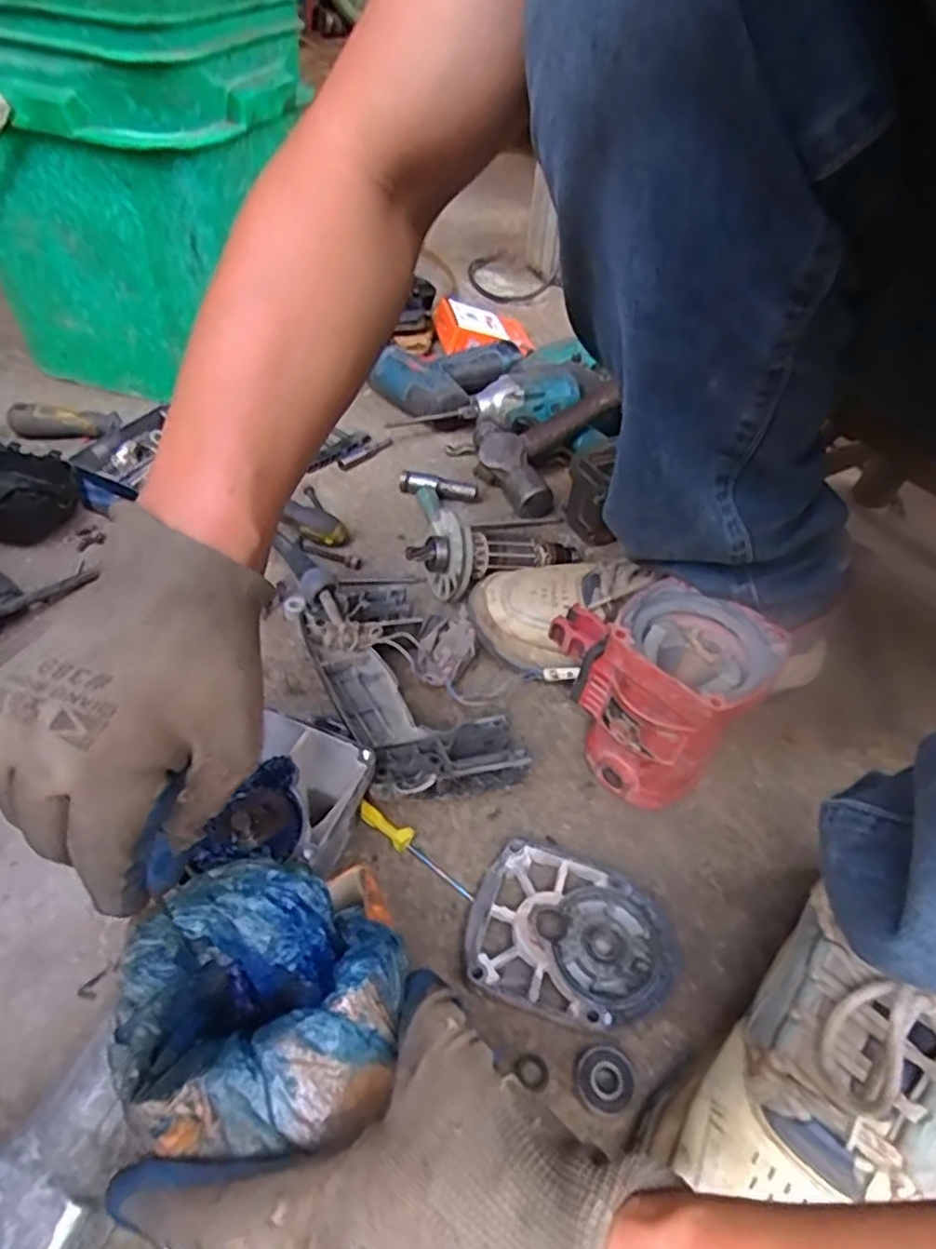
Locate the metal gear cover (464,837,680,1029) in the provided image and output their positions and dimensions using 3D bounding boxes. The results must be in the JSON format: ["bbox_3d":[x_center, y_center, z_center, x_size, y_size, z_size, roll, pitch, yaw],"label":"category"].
[{"bbox_3d":[0.060,0.186,0.412,0.116,0.023,0.088,18,48,9],"label":"metal gear cover"}]

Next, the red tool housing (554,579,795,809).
[{"bbox_3d":[0.118,0.038,0.477,0.091,0.139,0.130,-27,56,-28],"label":"red tool housing"}]

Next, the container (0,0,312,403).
[{"bbox_3d":[-0.355,-0.488,0.761,0.319,0.315,0.339,12,45,6],"label":"container"}]

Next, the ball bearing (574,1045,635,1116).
[{"bbox_3d":[0.072,0.240,0.366,0.029,0.009,0.030,4,47,-4],"label":"ball bearing"}]

